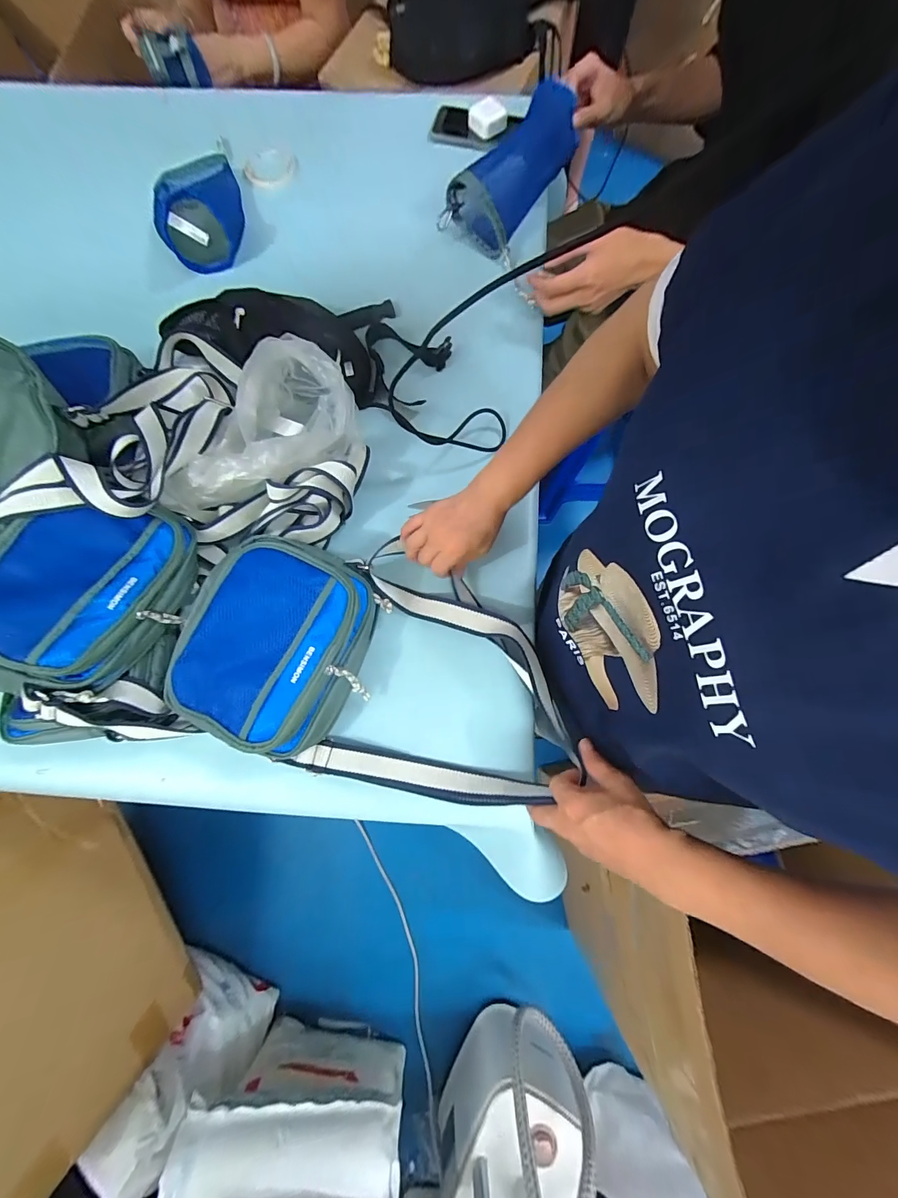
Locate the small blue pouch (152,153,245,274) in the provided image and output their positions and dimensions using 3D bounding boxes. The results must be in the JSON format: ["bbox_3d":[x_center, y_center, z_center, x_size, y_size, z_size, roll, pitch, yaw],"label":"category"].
[{"bbox_3d":[-0.403,-0.632,0.644,0.132,0.091,0.190,-20,77,-5],"label":"small blue pouch"}]

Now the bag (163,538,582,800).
[{"bbox_3d":[-0.060,0.069,0.437,0.407,0.100,0.257,18,77,5],"label":"bag"}]

